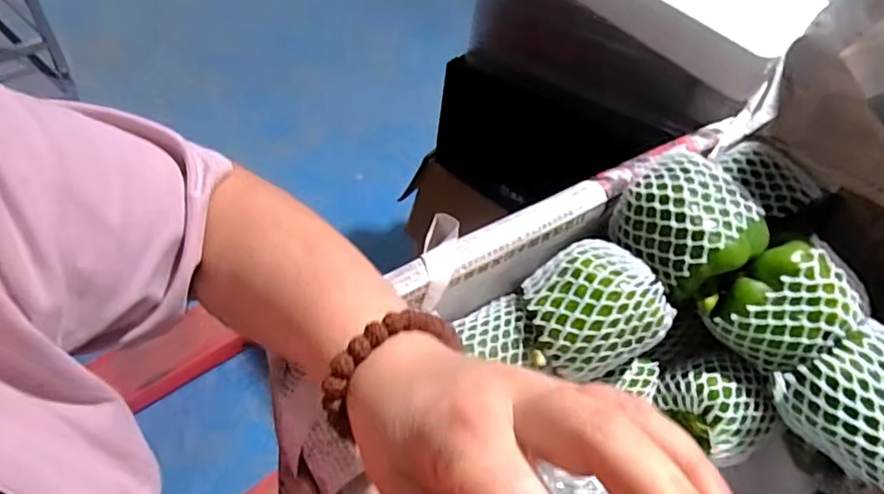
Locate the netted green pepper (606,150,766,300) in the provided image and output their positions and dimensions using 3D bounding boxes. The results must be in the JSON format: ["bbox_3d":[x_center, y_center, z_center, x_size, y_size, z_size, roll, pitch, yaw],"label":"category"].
[{"bbox_3d":[0.204,-0.020,0.470,0.081,0.073,0.108,-22,55,-24],"label":"netted green pepper"}]

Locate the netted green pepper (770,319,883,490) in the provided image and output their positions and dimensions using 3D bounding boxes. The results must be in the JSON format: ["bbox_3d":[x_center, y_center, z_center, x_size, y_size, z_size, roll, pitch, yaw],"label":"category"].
[{"bbox_3d":[0.321,0.126,0.409,0.091,0.073,0.110,-12,52,-16],"label":"netted green pepper"}]

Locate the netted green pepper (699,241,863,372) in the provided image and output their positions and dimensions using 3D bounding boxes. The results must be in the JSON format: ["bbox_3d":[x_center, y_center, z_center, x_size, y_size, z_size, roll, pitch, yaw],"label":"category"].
[{"bbox_3d":[0.279,0.050,0.453,0.088,0.082,0.085,-25,57,-26],"label":"netted green pepper"}]

